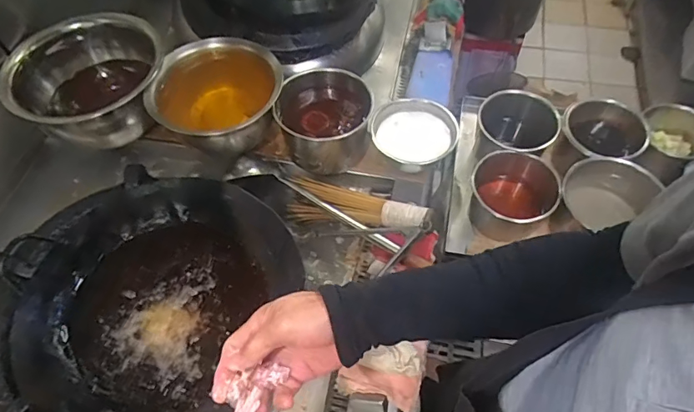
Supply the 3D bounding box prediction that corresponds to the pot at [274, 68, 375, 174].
[{"bbox_3d":[-0.044,-0.176,0.955,0.177,0.118,0.175,-1,59,2],"label":"pot"}]

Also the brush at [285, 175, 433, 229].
[{"bbox_3d":[0.014,-0.003,0.898,0.297,0.047,0.087,10,58,28],"label":"brush"}]

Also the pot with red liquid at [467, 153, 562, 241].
[{"bbox_3d":[0.314,-0.010,0.909,0.149,0.132,0.156,-1,59,2],"label":"pot with red liquid"}]

